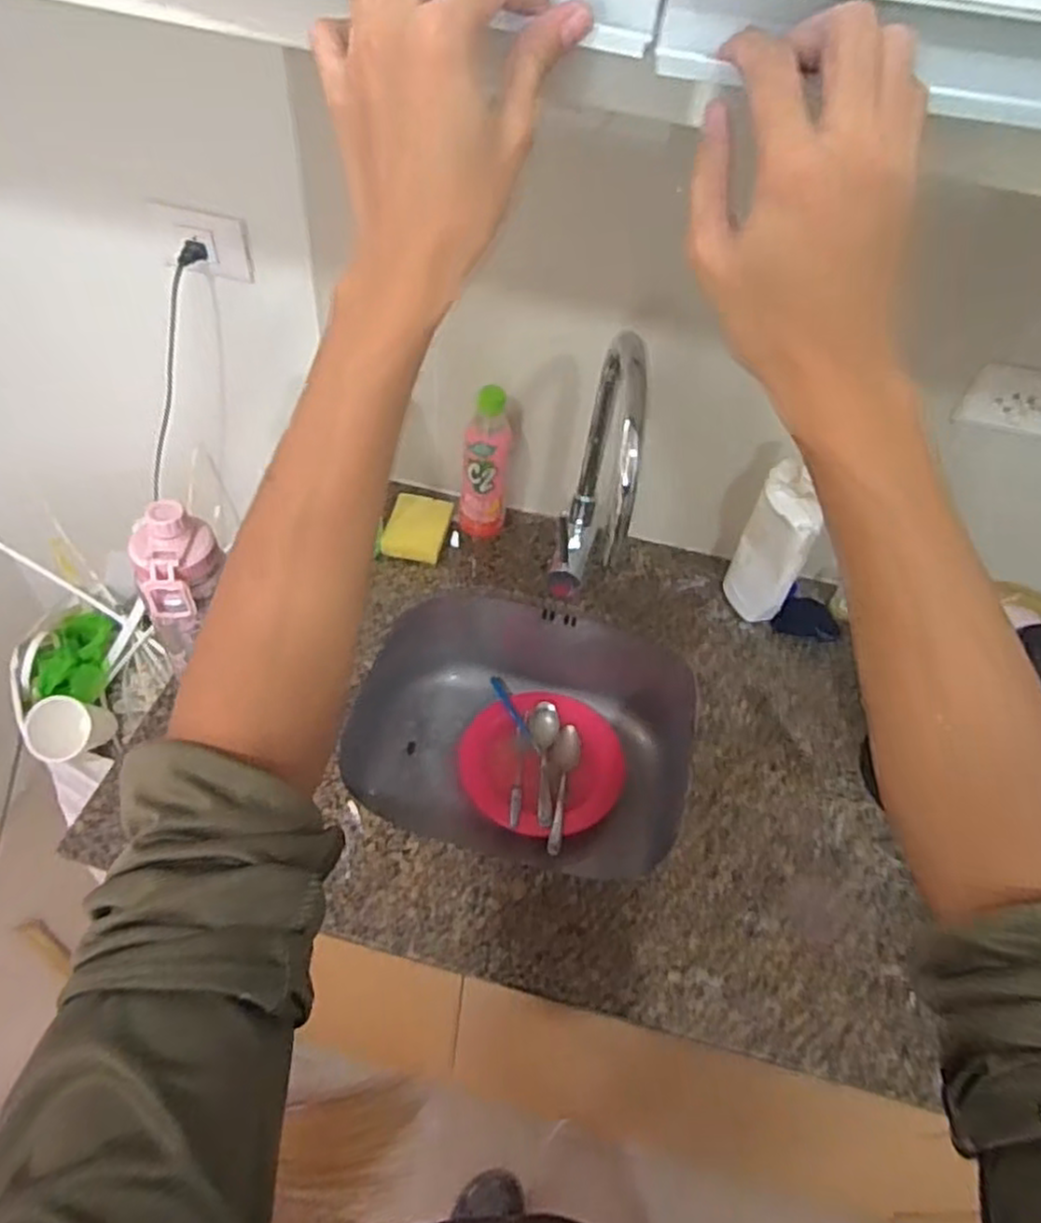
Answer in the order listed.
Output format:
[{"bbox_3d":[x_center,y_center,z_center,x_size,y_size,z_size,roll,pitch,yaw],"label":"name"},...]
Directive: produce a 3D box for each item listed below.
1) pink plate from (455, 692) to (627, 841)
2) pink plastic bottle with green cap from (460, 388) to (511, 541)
[{"bbox_3d":[0.032,0.202,1.030,0.224,0.029,0.213,3,51,-4],"label":"pink plate"},{"bbox_3d":[-0.042,-0.193,0.950,0.058,0.204,0.066,7,51,-1],"label":"pink plastic bottle with green cap"}]

